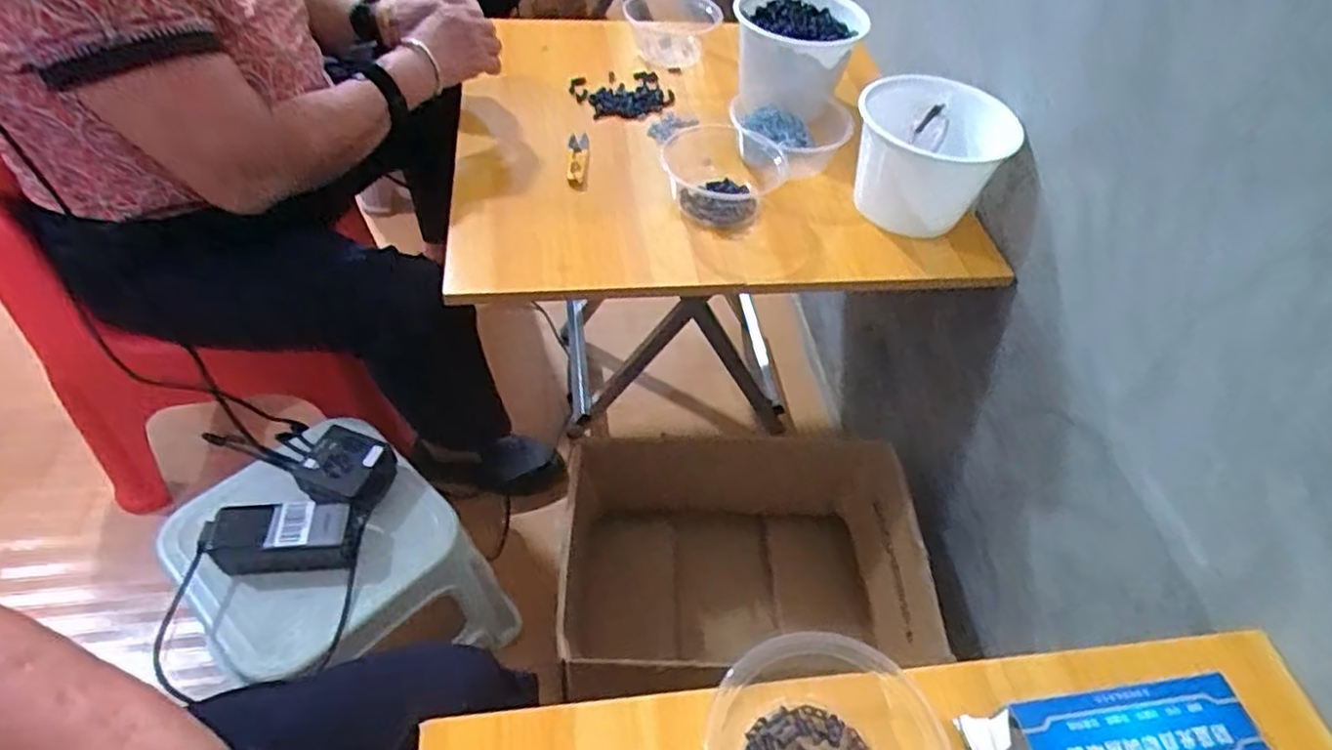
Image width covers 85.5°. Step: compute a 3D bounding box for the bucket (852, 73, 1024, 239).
[{"bbox_3d":[0.291,-0.243,0.819,0.158,0.133,0.162,3,50,-4],"label":"bucket"}]

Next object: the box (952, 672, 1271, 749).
[{"bbox_3d":[0.278,0.231,0.451,0.179,0.033,0.058,-4,51,-9],"label":"box"}]

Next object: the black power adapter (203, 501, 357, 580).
[{"bbox_3d":[-0.410,0.171,0.766,0.151,0.047,0.063,0,50,-6],"label":"black power adapter"}]

